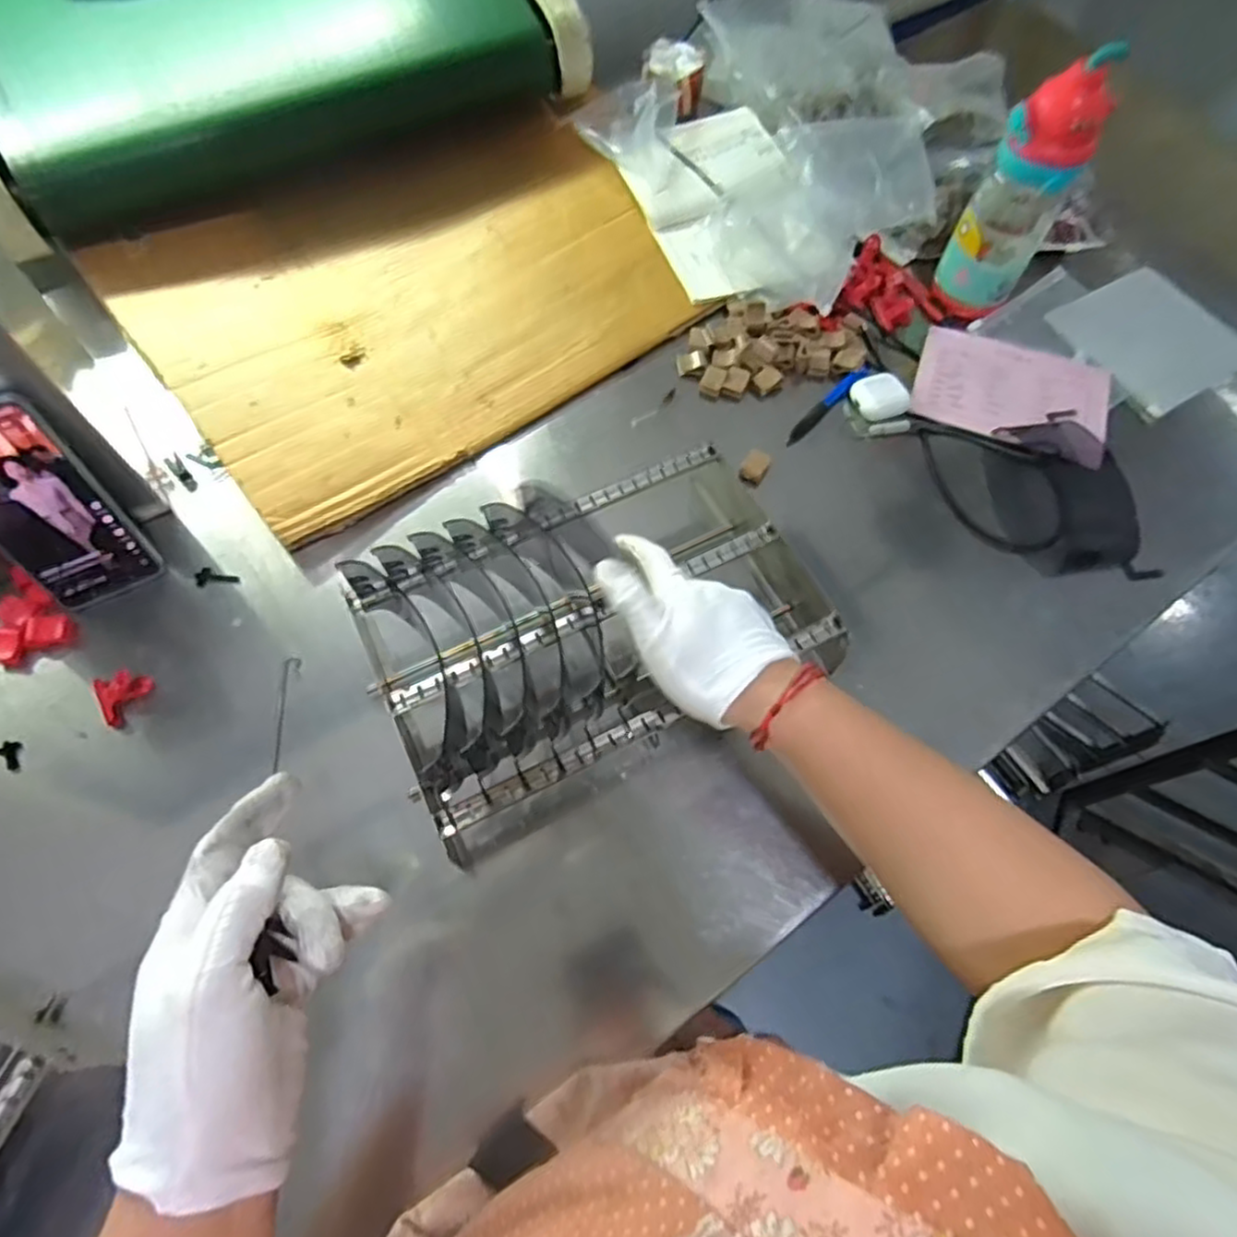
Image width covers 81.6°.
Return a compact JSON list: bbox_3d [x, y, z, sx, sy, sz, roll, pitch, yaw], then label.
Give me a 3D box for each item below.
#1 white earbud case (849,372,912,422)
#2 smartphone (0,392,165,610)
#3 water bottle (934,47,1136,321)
[{"bbox_3d":[0.240,-0.204,0.657,0.041,0.022,0.047,-32,70,-17],"label":"white earbud case"},{"bbox_3d":[-0.400,-0.074,0.504,0.076,0.165,0.011,-26,51,-14],"label":"smartphone"},{"bbox_3d":[0.353,-0.368,0.636,0.076,0.211,0.077,32,67,12],"label":"water bottle"}]

